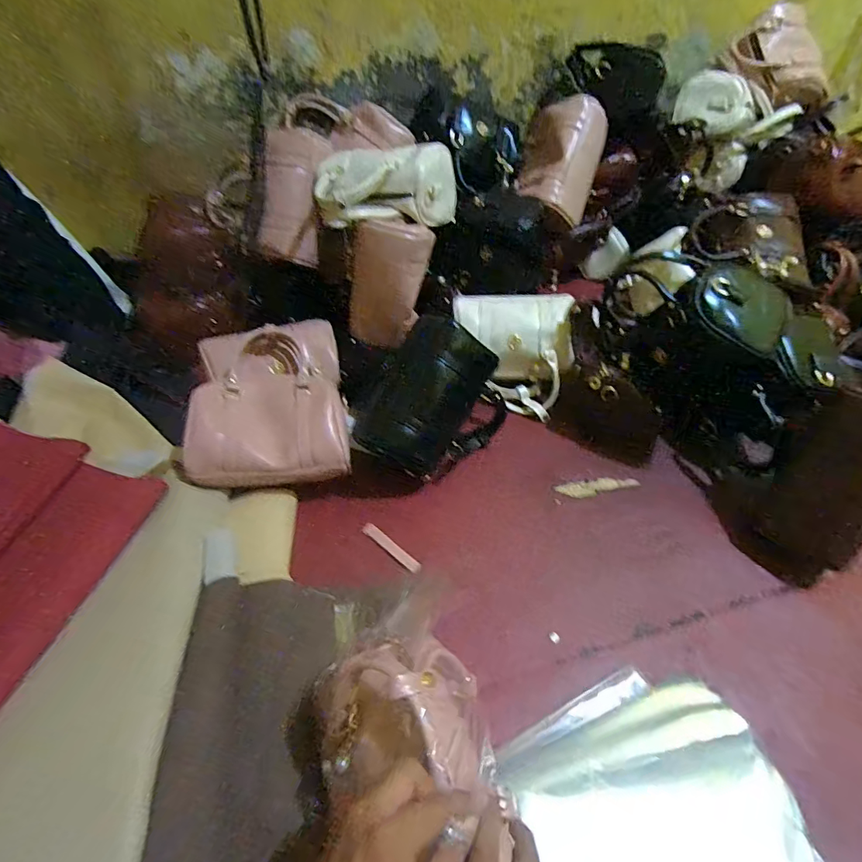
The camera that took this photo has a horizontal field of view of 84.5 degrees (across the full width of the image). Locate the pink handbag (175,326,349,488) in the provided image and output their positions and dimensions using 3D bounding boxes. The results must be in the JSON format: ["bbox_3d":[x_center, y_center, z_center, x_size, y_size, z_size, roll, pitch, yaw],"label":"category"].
[{"bbox_3d":[-0.244,-0.062,0.729,0.217,0.107,0.296,-6,47,-8],"label":"pink handbag"}]

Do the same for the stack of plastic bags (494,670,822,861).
[{"bbox_3d":[0.219,0.378,0.458,0.280,0.051,0.233,-11,48,-12],"label":"stack of plastic bags"}]

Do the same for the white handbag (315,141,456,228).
[{"bbox_3d":[-0.073,-0.392,0.785,0.230,0.102,0.182,2,47,-1],"label":"white handbag"}]

